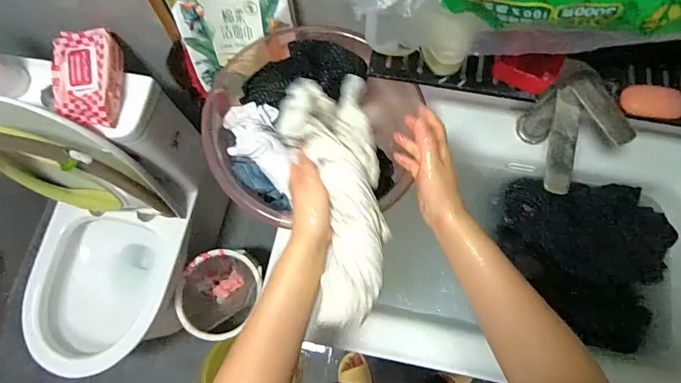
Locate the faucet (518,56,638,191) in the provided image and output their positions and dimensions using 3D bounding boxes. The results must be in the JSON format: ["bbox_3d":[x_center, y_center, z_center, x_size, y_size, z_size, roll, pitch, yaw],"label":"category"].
[{"bbox_3d":[0.348,-0.077,0.620,0.074,0.171,0.191,9,73,4],"label":"faucet"}]

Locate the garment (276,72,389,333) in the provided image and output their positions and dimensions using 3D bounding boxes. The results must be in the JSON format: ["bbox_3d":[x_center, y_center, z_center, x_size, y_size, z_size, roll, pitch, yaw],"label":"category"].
[{"bbox_3d":[-0.003,-0.004,0.423,0.097,0.052,0.277,-8,74,-1],"label":"garment"}]

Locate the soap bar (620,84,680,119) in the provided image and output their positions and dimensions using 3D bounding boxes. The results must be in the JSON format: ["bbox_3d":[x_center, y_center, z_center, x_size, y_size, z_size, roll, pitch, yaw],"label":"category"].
[{"bbox_3d":[0.446,-0.124,0.549,0.091,0.020,0.043,11,73,5],"label":"soap bar"}]

